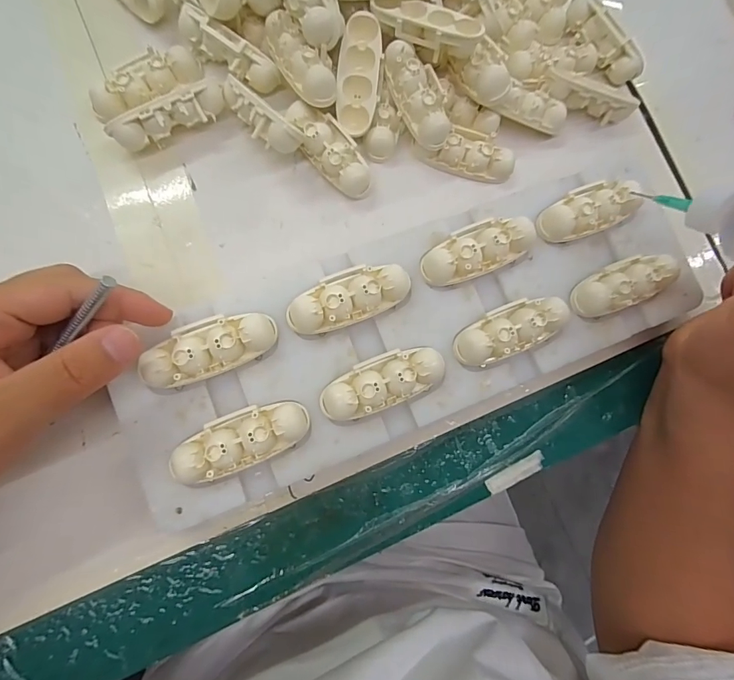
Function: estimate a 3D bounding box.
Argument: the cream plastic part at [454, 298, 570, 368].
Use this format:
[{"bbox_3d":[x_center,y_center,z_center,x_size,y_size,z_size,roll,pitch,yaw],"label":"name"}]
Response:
[{"bbox_3d":[0.076,-0.005,0.220,0.060,0.015,0.025,-25,85,-10],"label":"cream plastic part"}]

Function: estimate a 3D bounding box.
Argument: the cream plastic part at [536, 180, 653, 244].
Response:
[{"bbox_3d":[0.126,-0.074,0.236,0.061,0.016,0.025,-20,84,-10],"label":"cream plastic part"}]

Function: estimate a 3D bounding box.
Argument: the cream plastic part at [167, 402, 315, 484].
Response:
[{"bbox_3d":[-0.057,0.046,0.195,0.060,0.016,0.025,-20,84,-10],"label":"cream plastic part"}]

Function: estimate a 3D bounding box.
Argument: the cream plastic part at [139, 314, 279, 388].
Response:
[{"bbox_3d":[-0.074,0.003,0.200,0.061,0.016,0.025,-22,84,-10],"label":"cream plastic part"}]

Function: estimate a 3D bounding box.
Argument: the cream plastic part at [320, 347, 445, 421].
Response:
[{"bbox_3d":[0.008,0.021,0.208,0.062,0.015,0.025,-19,84,-9],"label":"cream plastic part"}]

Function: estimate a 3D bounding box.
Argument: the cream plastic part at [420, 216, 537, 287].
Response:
[{"bbox_3d":[0.058,-0.048,0.223,0.059,0.017,0.026,-23,84,-10],"label":"cream plastic part"}]

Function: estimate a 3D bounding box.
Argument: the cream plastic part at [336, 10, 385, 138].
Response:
[{"bbox_3d":[-0.005,-0.149,0.240,0.024,0.013,0.063,6,97,-6],"label":"cream plastic part"}]

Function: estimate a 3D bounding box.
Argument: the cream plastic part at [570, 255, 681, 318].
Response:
[{"bbox_3d":[0.142,-0.031,0.232,0.058,0.016,0.024,-22,84,-10],"label":"cream plastic part"}]

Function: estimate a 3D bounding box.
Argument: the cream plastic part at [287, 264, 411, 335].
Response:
[{"bbox_3d":[-0.009,-0.022,0.211,0.063,0.016,0.024,-23,84,-10],"label":"cream plastic part"}]

